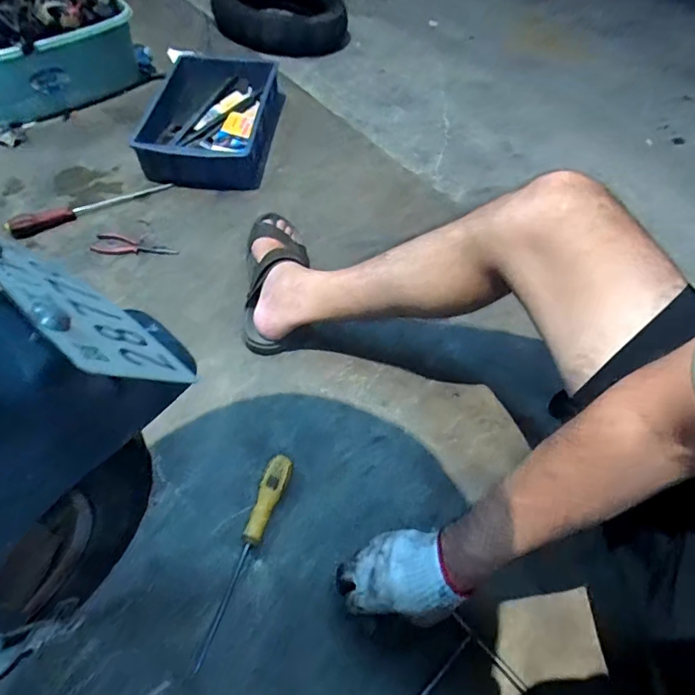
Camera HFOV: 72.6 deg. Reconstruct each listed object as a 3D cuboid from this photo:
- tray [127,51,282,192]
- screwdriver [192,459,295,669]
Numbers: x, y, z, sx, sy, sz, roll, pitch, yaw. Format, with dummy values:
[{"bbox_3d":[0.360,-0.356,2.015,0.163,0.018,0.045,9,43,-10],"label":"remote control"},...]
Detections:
[{"bbox_3d":[-0.285,-0.532,1.069,0.255,0.088,0.452,7,55,3],"label":"tray"},{"bbox_3d":[-0.125,0.245,0.571,0.030,0.031,0.240,17,56,10],"label":"screwdriver"}]

